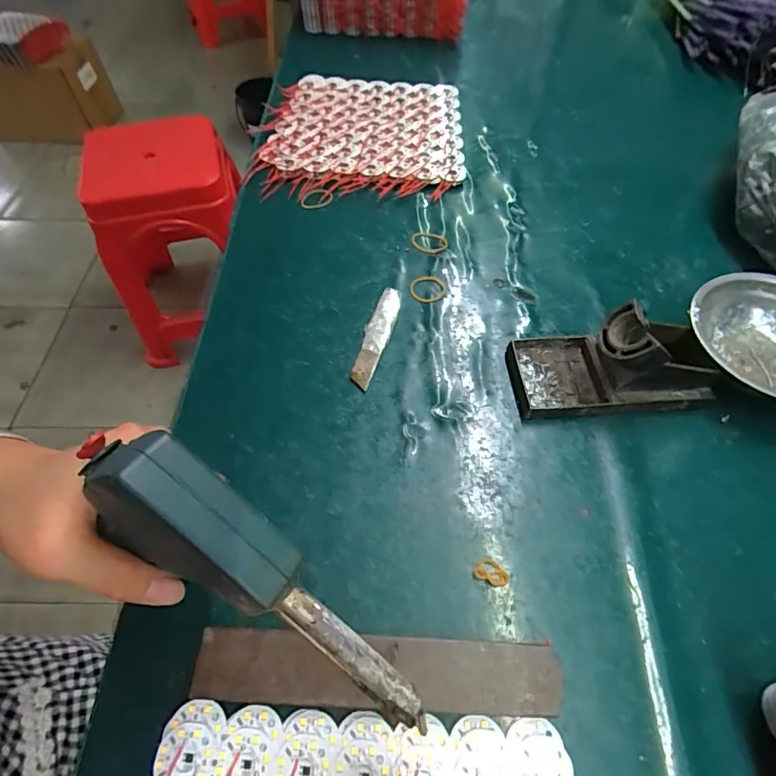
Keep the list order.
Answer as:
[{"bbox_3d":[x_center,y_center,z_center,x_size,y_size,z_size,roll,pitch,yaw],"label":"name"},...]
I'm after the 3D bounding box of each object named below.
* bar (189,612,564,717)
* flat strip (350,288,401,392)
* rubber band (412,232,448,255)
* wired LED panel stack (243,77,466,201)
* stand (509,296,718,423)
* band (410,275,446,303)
[{"bbox_3d":[-0.006,0.160,0.260,0.199,0.016,0.041,3,58,2],"label":"bar"},{"bbox_3d":[-0.011,-0.045,0.393,0.021,0.012,0.101,17,59,10],"label":"flat strip"},{"bbox_3d":[0.043,-0.149,0.468,0.036,0.004,0.028,9,58,5],"label":"rubber band"},{"bbox_3d":[-0.031,-0.311,0.564,0.242,0.032,0.235,-3,58,-2],"label":"wired LED panel stack"},{"bbox_3d":[0.177,-0.026,0.353,0.150,0.062,0.073,-4,58,-3],"label":"stand"},{"bbox_3d":[0.038,-0.094,0.432,0.033,0.004,0.035,-2,58,-1],"label":"band"}]

